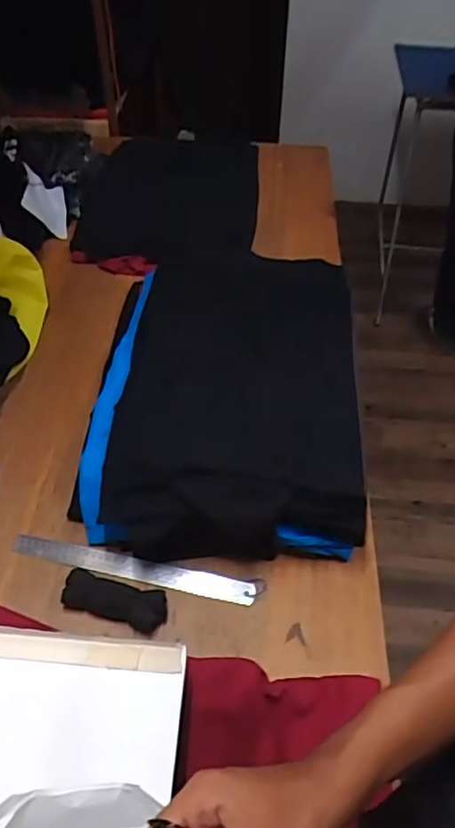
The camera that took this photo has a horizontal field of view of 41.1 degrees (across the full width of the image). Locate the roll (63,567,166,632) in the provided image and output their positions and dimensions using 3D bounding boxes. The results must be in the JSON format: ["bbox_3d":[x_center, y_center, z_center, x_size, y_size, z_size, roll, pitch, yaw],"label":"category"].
[{"bbox_3d":[-0.140,0.229,0.751,0.126,0.021,0.048,11,48,7],"label":"roll"}]

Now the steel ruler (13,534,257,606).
[{"bbox_3d":[-0.123,0.201,0.791,0.317,0.009,0.032,11,62,7],"label":"steel ruler"}]

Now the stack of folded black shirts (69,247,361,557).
[{"bbox_3d":[-0.004,-0.047,0.913,0.387,0.113,0.520,2,48,2],"label":"stack of folded black shirts"}]

